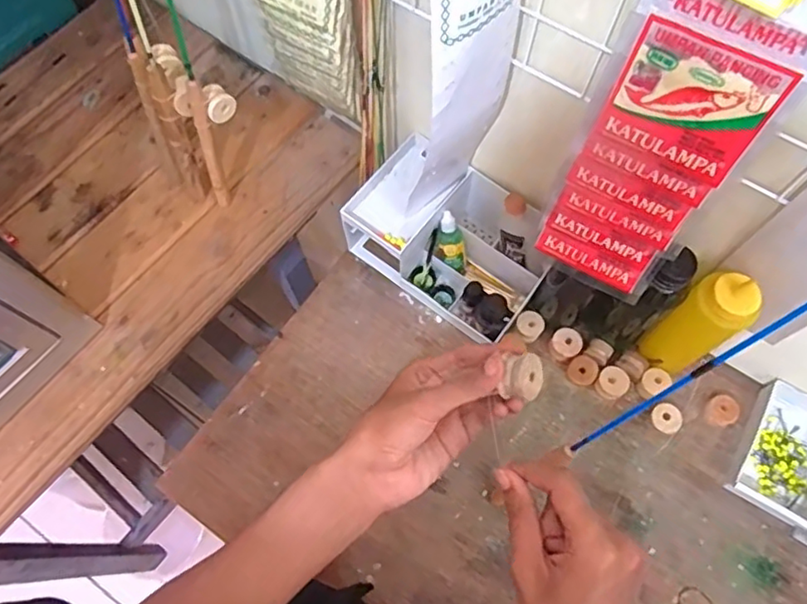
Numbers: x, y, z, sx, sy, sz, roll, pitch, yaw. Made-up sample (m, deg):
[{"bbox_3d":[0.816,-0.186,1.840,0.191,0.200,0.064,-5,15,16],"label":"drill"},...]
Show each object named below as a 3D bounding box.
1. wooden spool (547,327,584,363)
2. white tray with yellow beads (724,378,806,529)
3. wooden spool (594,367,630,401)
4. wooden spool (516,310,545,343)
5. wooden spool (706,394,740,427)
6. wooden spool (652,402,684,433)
[{"bbox_3d":[0.193,0.052,0.725,0.034,0.027,0.035,0,68,1],"label":"wooden spool"},{"bbox_3d":[0.431,0.164,0.676,0.094,0.026,0.150,30,71,12],"label":"white tray with yellow beads"},{"bbox_3d":[0.244,0.096,0.709,0.033,0.019,0.036,0,68,1],"label":"wooden spool"},{"bbox_3d":[0.152,0.029,0.733,0.032,0.014,0.035,0,68,1],"label":"wooden spool"},{"bbox_3d":[0.368,0.126,0.701,0.031,0.027,0.034,0,68,1],"label":"wooden spool"},{"bbox_3d":[0.298,0.133,0.691,0.028,0.023,0.032,-31,71,-11],"label":"wooden spool"}]

